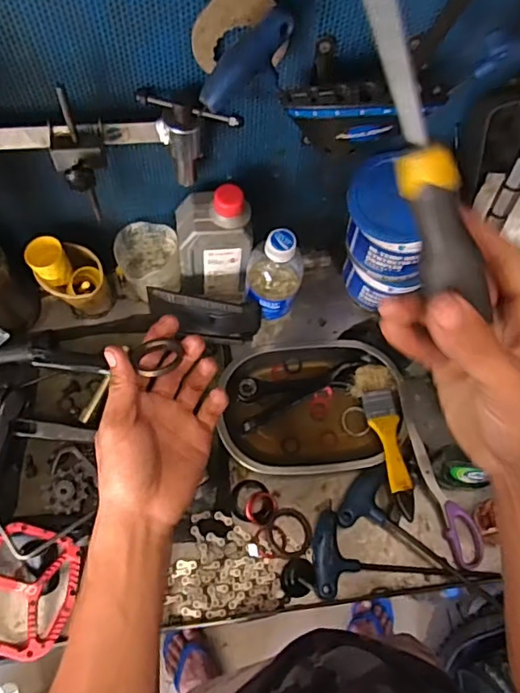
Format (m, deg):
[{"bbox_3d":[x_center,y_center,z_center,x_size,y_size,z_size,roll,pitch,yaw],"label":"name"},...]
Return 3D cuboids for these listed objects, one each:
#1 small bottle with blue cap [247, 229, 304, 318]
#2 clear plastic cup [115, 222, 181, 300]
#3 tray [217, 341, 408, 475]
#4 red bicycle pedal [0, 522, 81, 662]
[{"bbox_3d":[0.015,-0.075,0.627,0.058,0.167,0.061,0,67,-3],"label":"small bottle with blue cap"},{"bbox_3d":[-0.130,-0.095,0.653,0.070,0.087,0.065,1,67,-3],"label":"clear plastic cup"},{"bbox_3d":[0.061,0.066,0.641,0.203,0.039,0.152,-4,67,-5],"label":"tray"},{"bbox_3d":[-0.239,0.235,0.536,0.110,0.033,0.111,21,65,-13],"label":"red bicycle pedal"}]

